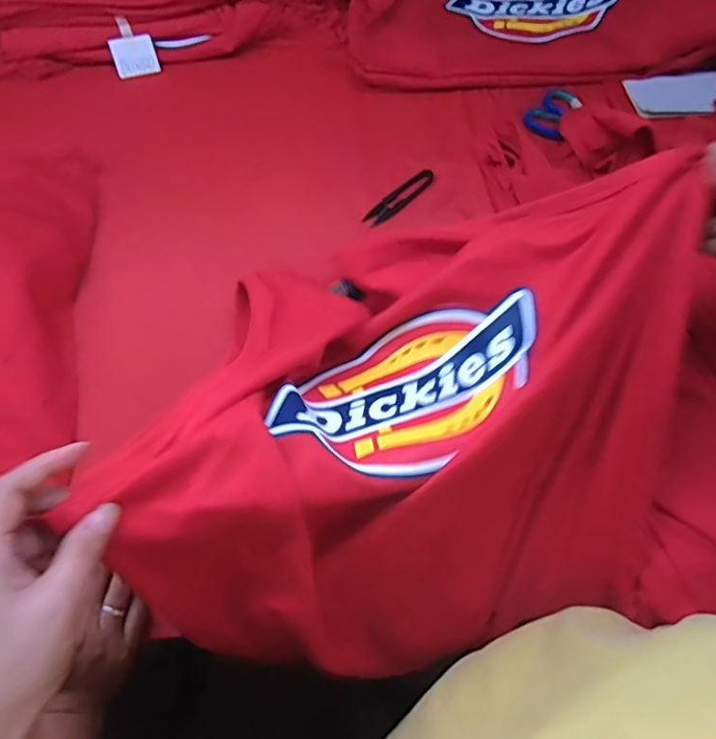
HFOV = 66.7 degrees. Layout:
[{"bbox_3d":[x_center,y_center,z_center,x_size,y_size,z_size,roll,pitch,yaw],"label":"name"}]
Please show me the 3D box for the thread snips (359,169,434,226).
[{"bbox_3d":[0.046,-0.194,0.612,0.026,0.012,0.097,40,69,20],"label":"thread snips"}]

